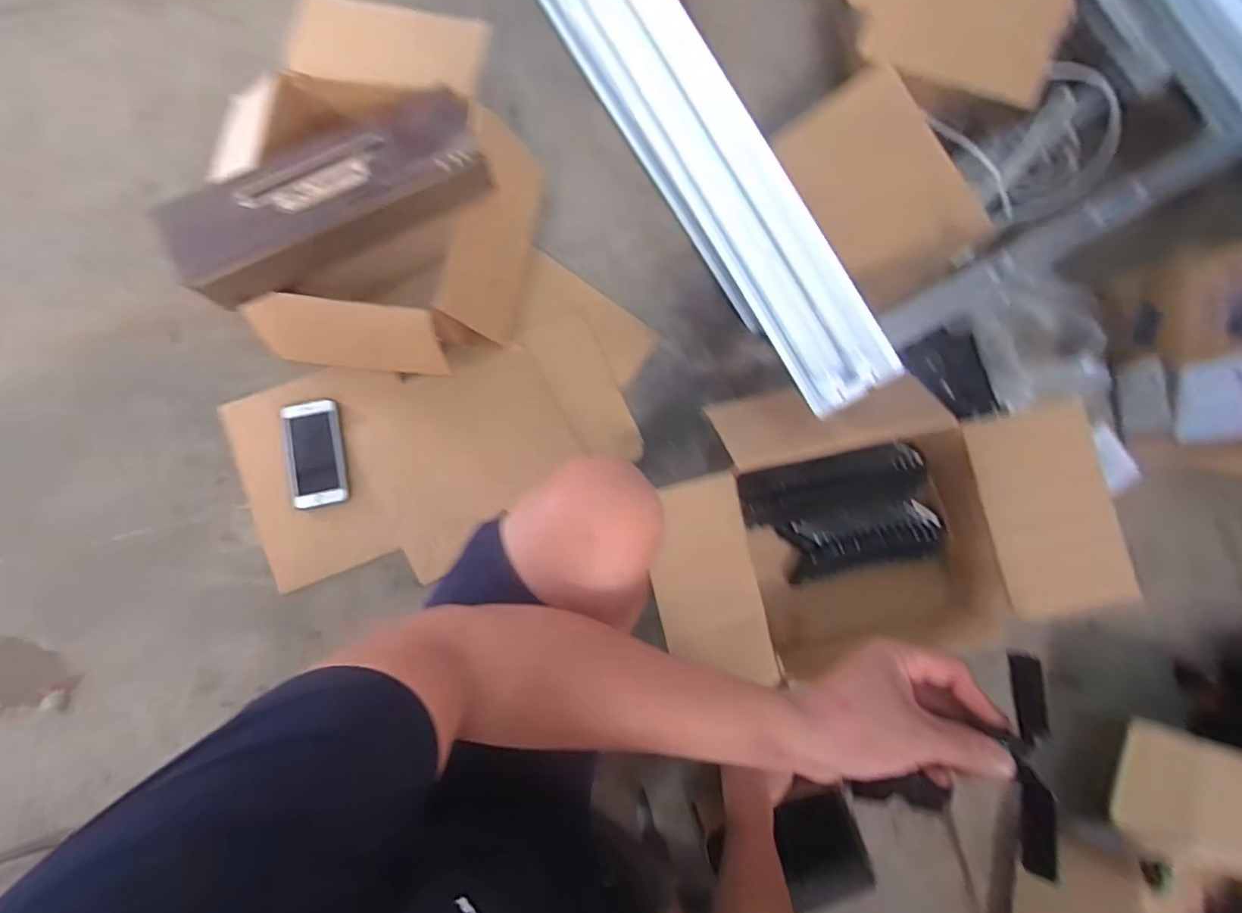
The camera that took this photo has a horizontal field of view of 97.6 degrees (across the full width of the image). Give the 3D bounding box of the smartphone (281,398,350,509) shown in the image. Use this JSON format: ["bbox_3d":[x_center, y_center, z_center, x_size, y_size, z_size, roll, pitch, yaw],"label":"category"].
[{"bbox_3d":[-0.445,-0.005,0.792,0.078,0.012,0.156,-8,87,-8],"label":"smartphone"}]

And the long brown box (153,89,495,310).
[{"bbox_3d":[-0.356,-0.317,0.660,0.386,0.091,0.117,-25,85,-5],"label":"long brown box"}]

